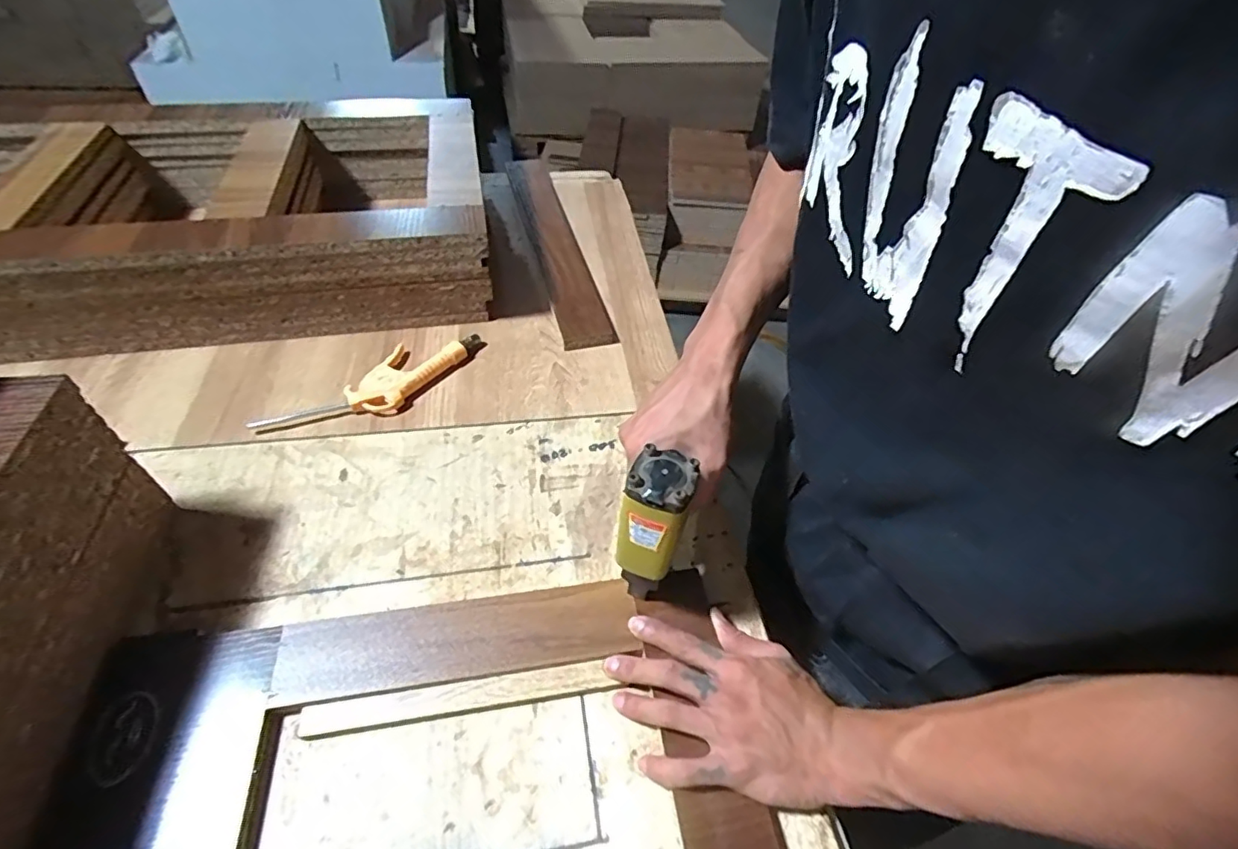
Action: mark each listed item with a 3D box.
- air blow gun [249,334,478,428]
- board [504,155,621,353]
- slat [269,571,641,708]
[{"bbox_3d":[-0.258,-0.048,0.617,0.085,0.022,0.231,30,53,21],"label":"air blow gun"},{"bbox_3d":[-0.103,-0.295,0.849,0.067,0.022,0.536,-9,50,-12],"label":"board"},{"bbox_3d":[-0.121,0.164,0.444,0.259,0.019,0.072,-6,49,-10],"label":"slat"}]

